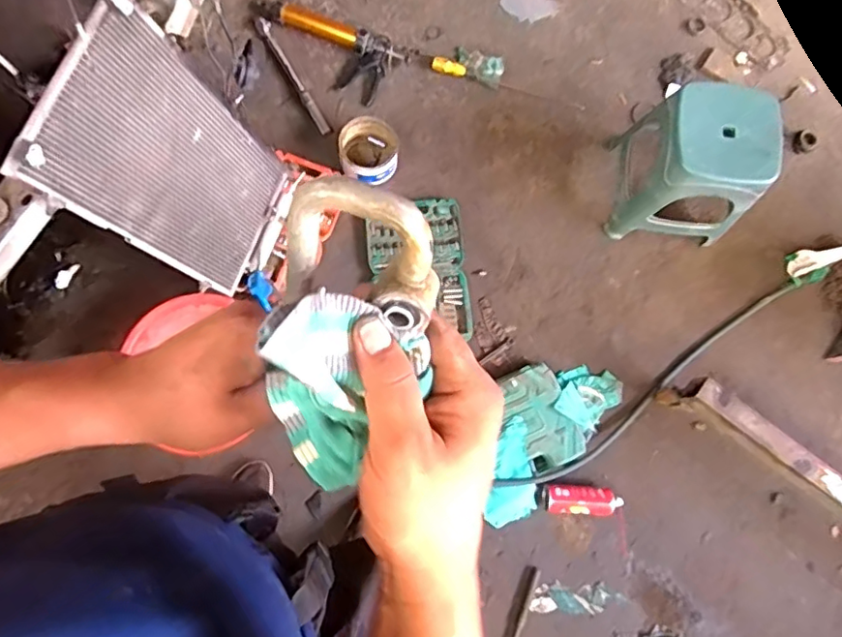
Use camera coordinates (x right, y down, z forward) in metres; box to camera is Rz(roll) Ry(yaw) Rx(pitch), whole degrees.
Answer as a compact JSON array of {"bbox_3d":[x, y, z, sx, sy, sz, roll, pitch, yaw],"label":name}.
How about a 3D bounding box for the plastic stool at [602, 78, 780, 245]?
[{"bbox_3d":[0.662,-0.377,1.447,0.282,0.341,0.291,5,80,0],"label":"plastic stool"}]

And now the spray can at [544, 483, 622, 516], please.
[{"bbox_3d":[0.394,0.448,1.420,0.195,0.058,0.074,4,78,-2],"label":"spray can"}]

